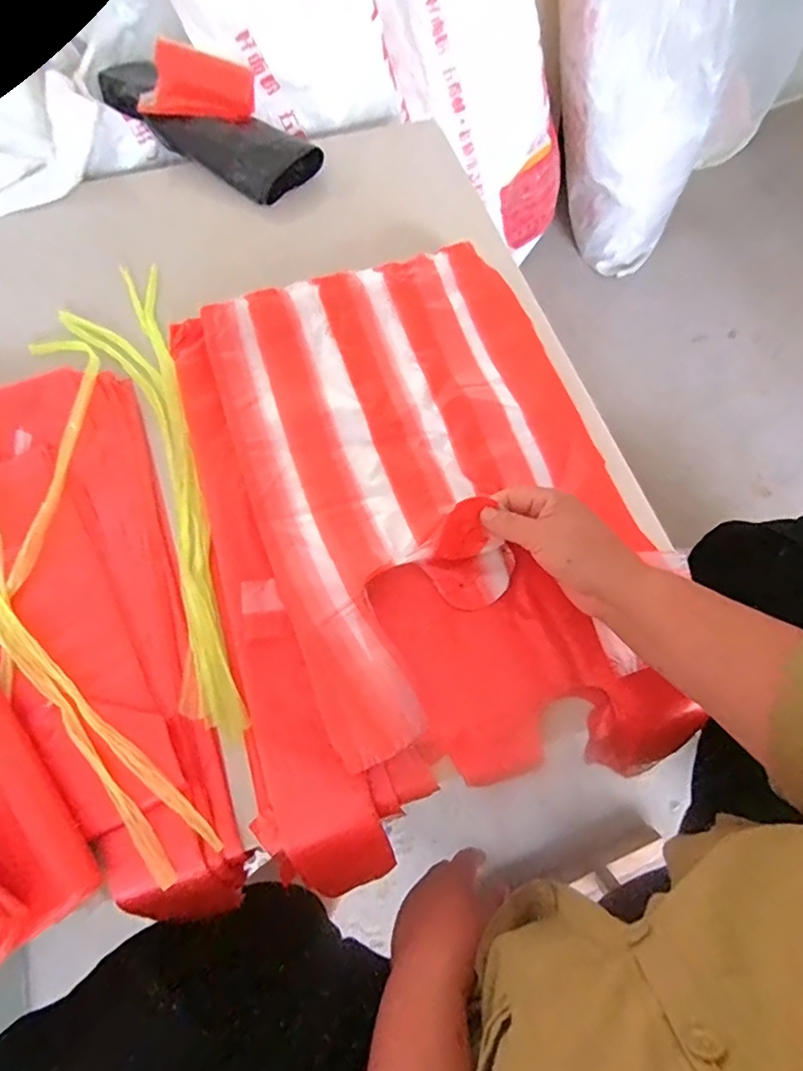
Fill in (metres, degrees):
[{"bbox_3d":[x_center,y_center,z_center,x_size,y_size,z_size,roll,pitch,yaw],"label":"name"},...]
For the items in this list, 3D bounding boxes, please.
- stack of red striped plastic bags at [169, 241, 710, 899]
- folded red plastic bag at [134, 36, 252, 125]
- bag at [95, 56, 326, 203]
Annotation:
[{"bbox_3d":[0.016,-0.029,0.512,0.374,0.056,0.522,-15,67,-7],"label":"stack of red striped plastic bags"},{"bbox_3d":[-0.261,-0.563,0.711,0.123,0.061,0.101,4,66,2],"label":"folded red plastic bag"},{"bbox_3d":[-0.257,-0.527,0.730,0.318,0.064,0.107,34,70,14],"label":"bag"}]

